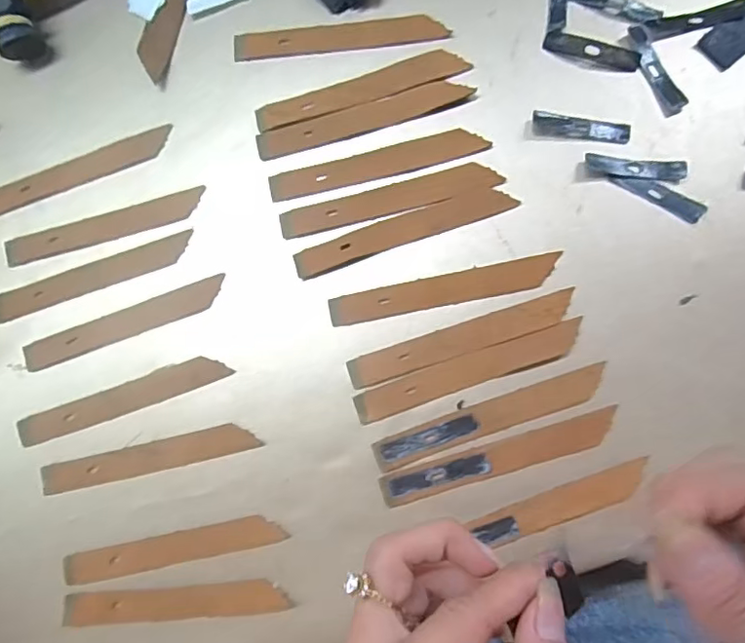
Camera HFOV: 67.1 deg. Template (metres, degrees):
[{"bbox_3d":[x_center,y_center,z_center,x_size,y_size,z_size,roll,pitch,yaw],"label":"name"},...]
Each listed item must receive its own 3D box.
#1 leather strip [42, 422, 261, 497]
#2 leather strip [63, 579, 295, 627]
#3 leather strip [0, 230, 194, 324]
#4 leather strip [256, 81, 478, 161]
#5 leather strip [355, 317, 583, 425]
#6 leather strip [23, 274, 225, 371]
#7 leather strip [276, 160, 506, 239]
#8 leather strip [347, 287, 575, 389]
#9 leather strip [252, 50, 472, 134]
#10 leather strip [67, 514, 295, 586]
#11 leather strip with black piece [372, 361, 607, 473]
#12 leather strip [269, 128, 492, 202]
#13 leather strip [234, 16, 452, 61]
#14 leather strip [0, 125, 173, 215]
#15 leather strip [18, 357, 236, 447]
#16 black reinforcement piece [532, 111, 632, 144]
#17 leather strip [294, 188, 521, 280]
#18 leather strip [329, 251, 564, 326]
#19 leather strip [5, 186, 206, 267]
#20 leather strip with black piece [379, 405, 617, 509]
[{"bbox_3d":[-0.126,0.077,0.315,0.123,0.004,0.017,-14,82,5],"label":"leather strip"},{"bbox_3d":[-0.107,0.153,0.303,0.124,0.004,0.018,-7,82,6],"label":"leather strip"},{"bbox_3d":[-0.166,-0.026,0.333,0.125,0.007,0.017,-18,81,4],"label":"leather strip"},{"bbox_3d":[-0.006,-0.118,0.323,0.124,0.004,0.016,-15,82,4],"label":"leather strip"},{"bbox_3d":[0.051,0.027,0.299,0.124,0.005,0.016,-20,81,4],"label":"leather strip"},{"bbox_3d":[-0.144,0.002,0.327,0.124,0.004,0.016,-20,81,4],"label":"leather strip"},{"bbox_3d":[0.009,-0.068,0.316,0.123,0.004,0.017,-14,82,5],"label":"leather strip"},{"bbox_3d":[0.047,0.010,0.302,0.124,0.007,0.017,-19,84,4],"label":"leather strip"},{"bbox_3d":[-0.008,-0.136,0.325,0.122,0.004,0.018,-16,82,4],"label":"leather strip"},{"bbox_3d":[-0.110,0.125,0.310,0.124,0.004,0.016,-14,82,5],"label":"leather strip"},{"bbox_3d":[0.061,0.051,0.295,0.125,0.004,0.017,-20,81,4],"label":"leather strip with black piece"},{"bbox_3d":[0.002,-0.090,0.318,0.123,0.004,0.017,-13,82,5],"label":"leather strip"},{"bbox_3d":[-0.020,-0.169,0.333,0.125,0.004,0.018,-4,83,6],"label":"leather strip"},{"bbox_3d":[-0.181,-0.091,0.340,0.124,0.006,0.018,-20,83,2],"label":"leather strip"},{"bbox_3d":[-0.143,0.044,0.320,0.125,0.004,0.016,-20,81,4],"label":"leather strip"},{"bbox_3d":[0.114,-0.106,0.307,0.053,0.006,0.011,7,84,7],"label":"black reinforcement piece"},{"bbox_3d":[0.016,-0.052,0.313,0.123,0.004,0.017,-19,81,4],"label":"leather strip"},{"bbox_3d":[0.038,-0.017,0.308,0.125,0.004,0.017,-11,82,5],"label":"leather strip"},{"bbox_3d":[-0.159,-0.056,0.335,0.122,0.005,0.018,-16,85,3],"label":"leather strip"},{"bbox_3d":[0.066,0.072,0.292,0.123,0.004,0.017,-18,81,4],"label":"leather strip with black piece"}]

